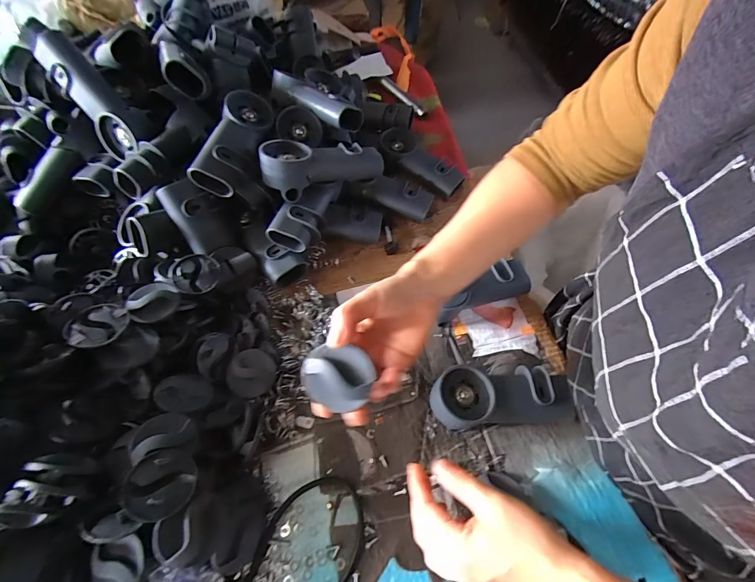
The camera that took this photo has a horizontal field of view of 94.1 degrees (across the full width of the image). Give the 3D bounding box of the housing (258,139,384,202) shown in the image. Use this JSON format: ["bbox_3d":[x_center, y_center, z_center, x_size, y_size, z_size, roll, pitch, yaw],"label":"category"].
[{"bbox_3d":[-0.075,-0.182,0.485,0.166,0.056,0.074,-25,63,-16],"label":"housing"}]

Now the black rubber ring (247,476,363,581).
[{"bbox_3d":[-0.067,0.258,0.361,0.097,0.008,0.128,22,60,11],"label":"black rubber ring"}]

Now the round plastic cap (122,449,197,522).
[{"bbox_3d":[-0.195,0.173,0.317,0.056,0.015,0.056,15,37,-12],"label":"round plastic cap"}]

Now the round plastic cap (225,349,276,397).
[{"bbox_3d":[-0.153,0.099,0.425,0.055,0.015,0.055,4,71,-12],"label":"round plastic cap"}]

